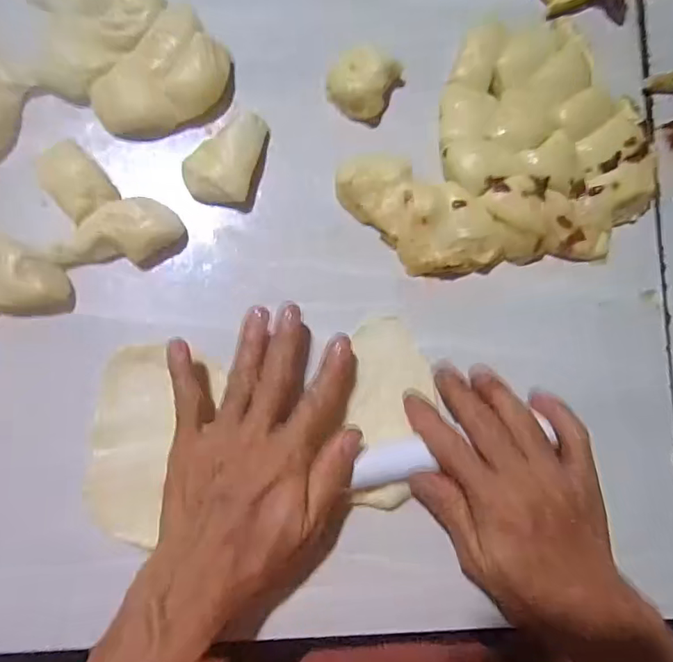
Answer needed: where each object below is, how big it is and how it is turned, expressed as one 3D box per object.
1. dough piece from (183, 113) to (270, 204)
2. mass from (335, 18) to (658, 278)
[{"bbox_3d":[-0.074,-0.117,0.343,0.041,0.014,0.064,17,84,-2],"label":"dough piece"},{"bbox_3d":[0.126,-0.115,0.357,0.166,0.025,0.202,43,83,1],"label":"mass"}]

